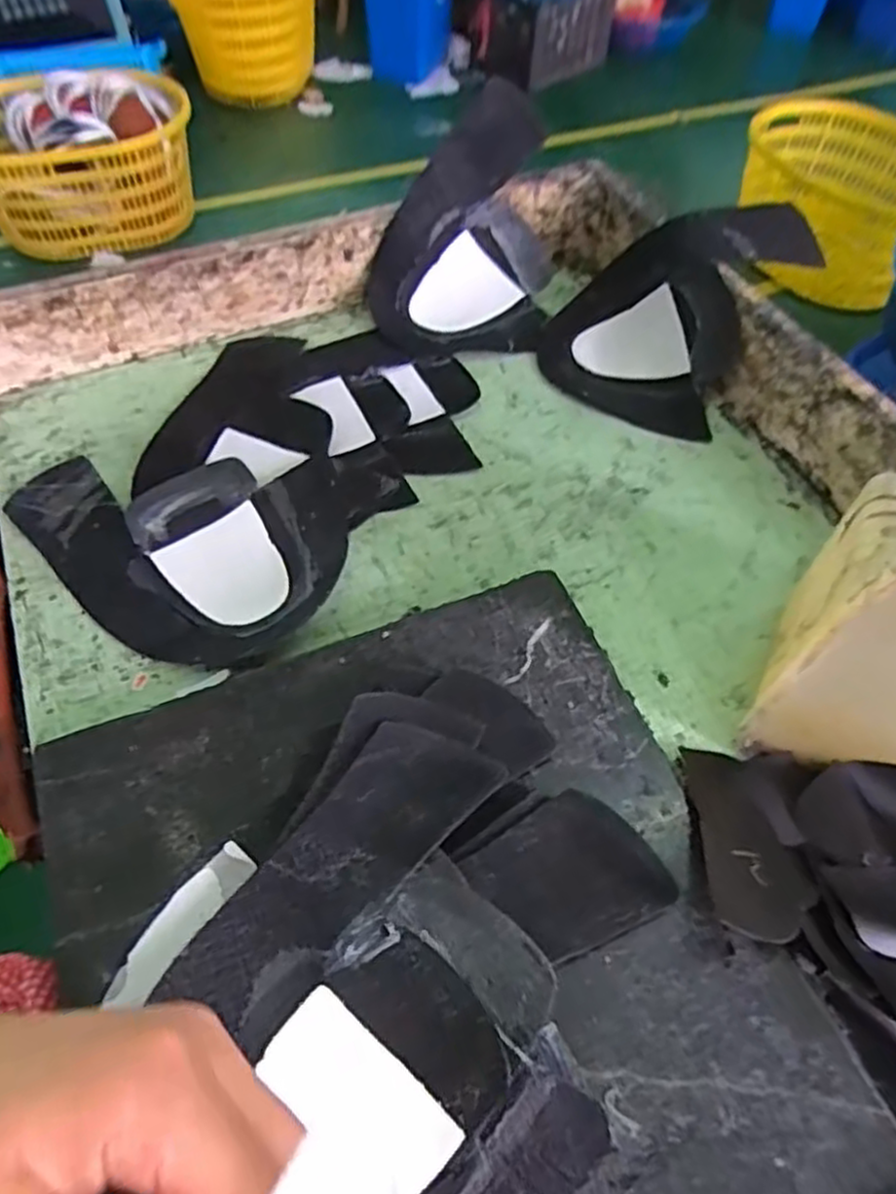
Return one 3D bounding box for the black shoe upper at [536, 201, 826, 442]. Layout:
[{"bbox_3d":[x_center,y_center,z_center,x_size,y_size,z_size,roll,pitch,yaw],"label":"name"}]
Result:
[{"bbox_3d":[0.167,-0.225,0.555,0.157,0.094,0.168,32,60,19],"label":"black shoe upper"}]

